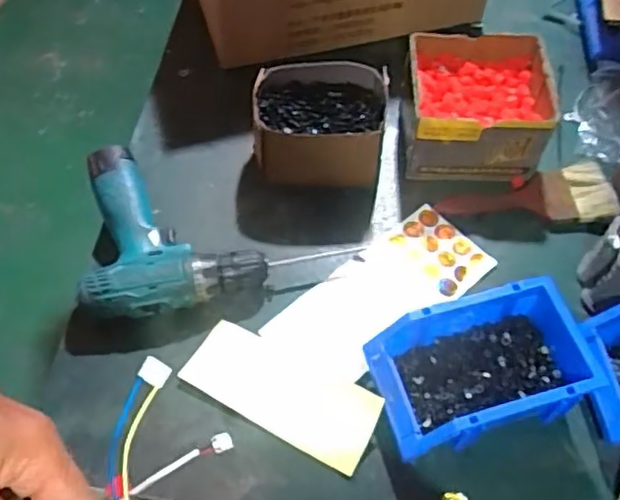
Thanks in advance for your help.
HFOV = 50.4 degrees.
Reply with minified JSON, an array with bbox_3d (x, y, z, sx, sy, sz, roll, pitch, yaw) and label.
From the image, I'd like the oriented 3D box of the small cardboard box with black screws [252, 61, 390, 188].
[{"bbox_3d":[0.008,-0.139,0.747,0.150,0.086,0.116,4,58,2],"label":"small cardboard box with black screws"}]

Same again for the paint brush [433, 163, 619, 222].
[{"bbox_3d":[0.239,-0.062,0.739,0.193,0.020,0.075,-3,58,-3],"label":"paint brush"}]

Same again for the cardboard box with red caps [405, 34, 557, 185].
[{"bbox_3d":[0.186,-0.160,0.755,0.155,0.093,0.143,3,58,1],"label":"cardboard box with red caps"}]

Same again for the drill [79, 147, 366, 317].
[{"bbox_3d":[-0.097,-0.029,0.702,0.275,0.050,0.192,-7,58,-5],"label":"drill"}]

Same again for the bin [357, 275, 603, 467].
[{"bbox_3d":[0.159,0.107,0.602,0.196,0.076,0.115,-13,59,-9],"label":"bin"}]

